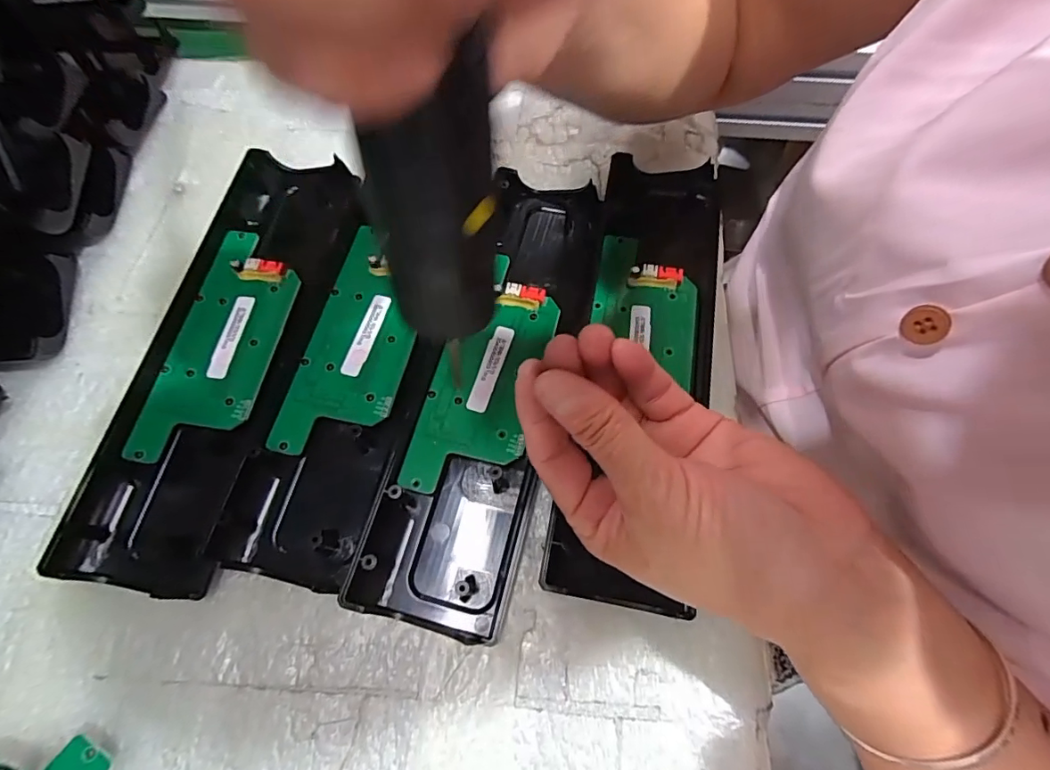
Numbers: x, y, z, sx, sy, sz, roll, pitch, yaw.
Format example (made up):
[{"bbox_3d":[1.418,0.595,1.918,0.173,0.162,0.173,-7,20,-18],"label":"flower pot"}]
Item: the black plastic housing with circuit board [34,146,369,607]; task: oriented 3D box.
[{"bbox_3d":[-0.159,-0.022,0.262,0.075,0.019,0.241,7,69,4],"label":"black plastic housing with circuit board"}]

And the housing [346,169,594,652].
[{"bbox_3d":[-0.015,-0.008,0.255,0.072,0.014,0.244,14,70,7],"label":"housing"}]

